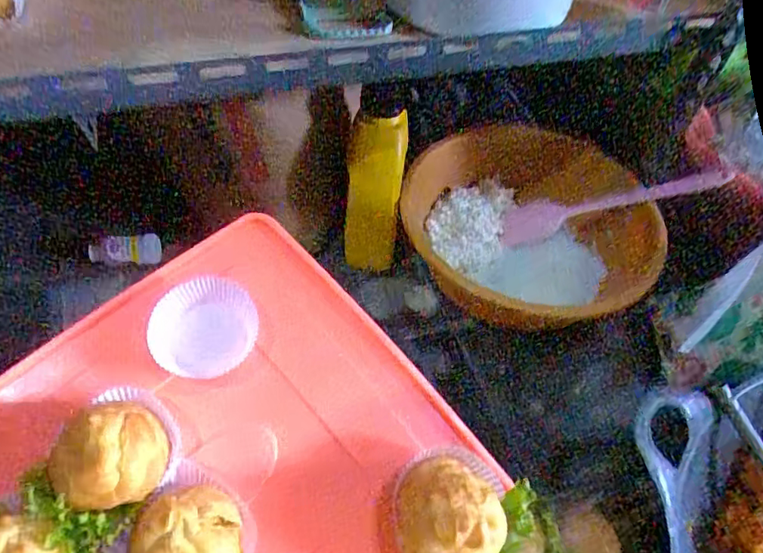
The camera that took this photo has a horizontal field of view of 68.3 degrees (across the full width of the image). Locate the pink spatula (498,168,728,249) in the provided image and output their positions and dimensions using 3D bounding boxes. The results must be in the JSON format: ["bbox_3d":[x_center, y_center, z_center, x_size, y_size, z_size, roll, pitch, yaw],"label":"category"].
[{"bbox_3d":[0.264,-0.087,0.659,0.248,0.013,0.054,-14,48,17],"label":"pink spatula"}]

